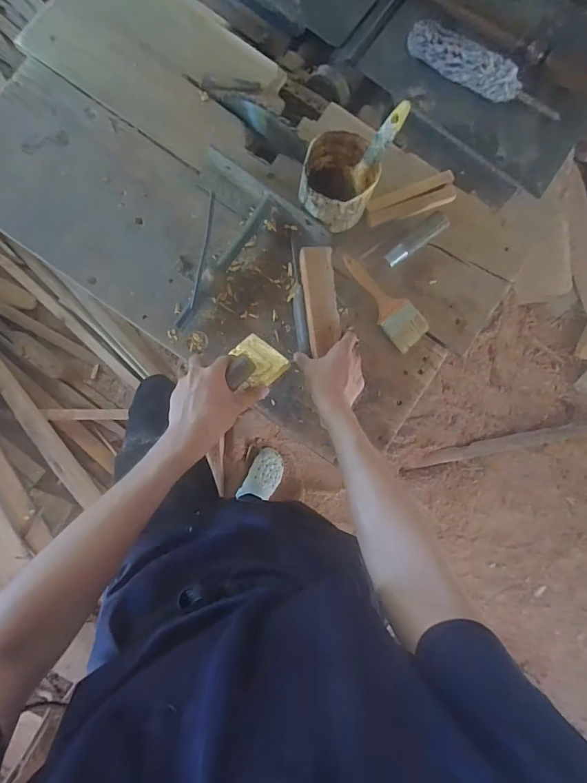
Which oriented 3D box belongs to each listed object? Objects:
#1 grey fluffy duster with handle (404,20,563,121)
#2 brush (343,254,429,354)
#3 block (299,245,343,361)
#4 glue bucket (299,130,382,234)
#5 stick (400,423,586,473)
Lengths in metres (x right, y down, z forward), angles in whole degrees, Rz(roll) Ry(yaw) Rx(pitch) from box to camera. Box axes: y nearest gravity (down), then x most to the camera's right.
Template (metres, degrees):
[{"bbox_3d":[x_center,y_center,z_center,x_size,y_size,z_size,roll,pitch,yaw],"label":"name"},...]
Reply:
[{"bbox_3d":[0.371,-0.614,0.781,0.321,0.051,0.046,24,83,-3],"label":"grey fluffy duster with handle"},{"bbox_3d":[0.151,-0.157,0.702,0.073,0.015,0.187,-45,91,-8],"label":"brush"},{"bbox_3d":[0.043,-0.143,0.642,0.051,0.023,0.163,-6,93,-7],"label":"block"},{"bbox_3d":[0.070,-0.335,0.648,0.111,0.084,0.123,18,83,-4],"label":"glue bucket"},{"bbox_3d":[0.991,0.166,1.565,1.190,0.050,0.049,-11,86,-7],"label":"stick"}]

